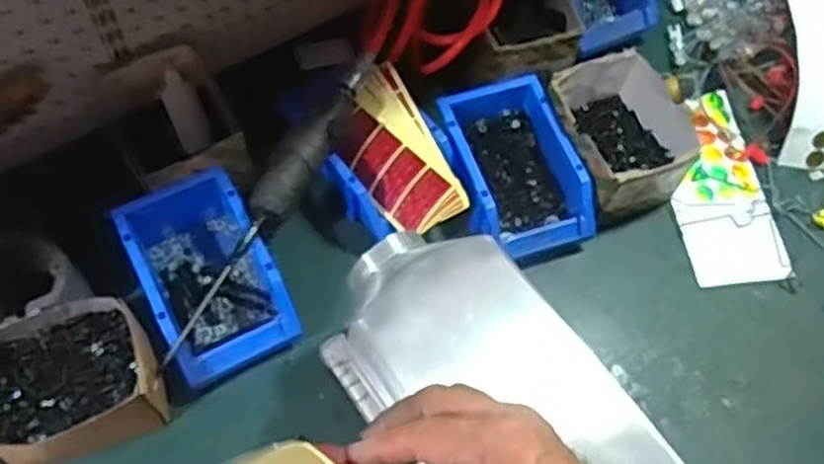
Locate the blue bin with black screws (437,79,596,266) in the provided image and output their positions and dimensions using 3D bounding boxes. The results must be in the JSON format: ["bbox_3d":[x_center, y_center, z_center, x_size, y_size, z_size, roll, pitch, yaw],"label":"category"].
[{"bbox_3d":[0.104,-0.064,0.823,0.121,0.065,0.191,-16,63,-11],"label":"blue bin with black screws"}]

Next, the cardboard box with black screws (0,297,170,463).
[{"bbox_3d":[-0.298,0.138,0.692,0.151,0.083,0.128,-14,63,-10],"label":"cardboard box with black screws"}]

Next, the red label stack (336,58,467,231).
[{"bbox_3d":[-0.020,-0.082,0.800,0.084,0.032,0.182,-22,65,-14],"label":"red label stack"}]

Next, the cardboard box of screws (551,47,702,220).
[{"bbox_3d":[0.216,-0.105,0.840,0.130,0.081,0.157,-27,66,-16],"label":"cardboard box of screws"}]

